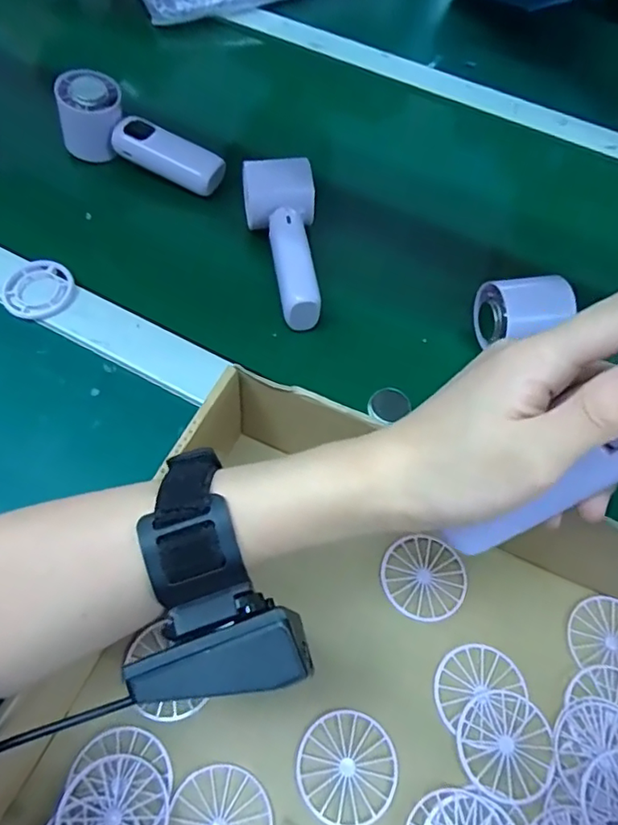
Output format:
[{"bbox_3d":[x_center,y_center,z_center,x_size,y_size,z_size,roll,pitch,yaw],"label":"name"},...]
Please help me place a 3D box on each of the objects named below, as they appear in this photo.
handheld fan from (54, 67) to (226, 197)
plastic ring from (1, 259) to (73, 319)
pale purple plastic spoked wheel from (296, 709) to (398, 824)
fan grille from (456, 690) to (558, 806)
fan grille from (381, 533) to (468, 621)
[{"bbox_3d":[-0.147,-0.253,0.507,0.150,0.052,0.060,21,61,8],"label":"handheld fan"},{"bbox_3d":[-0.209,-0.096,0.435,0.047,0.006,0.052,32,64,14],"label":"plastic ring"},{"bbox_3d":[0.020,0.180,0.287,0.048,0.005,0.049,23,62,9],"label":"pale purple plastic spoked wheel"},{"bbox_3d":[0.103,0.173,0.294,0.048,0.004,0.049,31,63,13],"label":"fan grille"},{"bbox_3d":[0.069,0.099,0.337,0.051,0.004,0.047,2,61,-3],"label":"fan grille"}]

